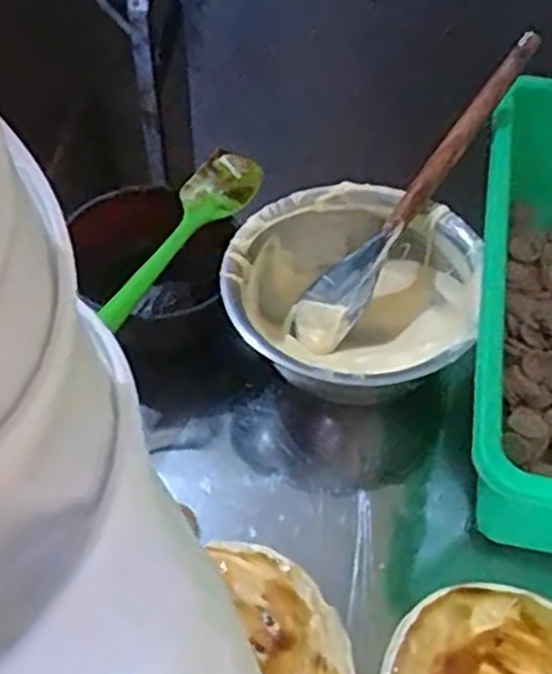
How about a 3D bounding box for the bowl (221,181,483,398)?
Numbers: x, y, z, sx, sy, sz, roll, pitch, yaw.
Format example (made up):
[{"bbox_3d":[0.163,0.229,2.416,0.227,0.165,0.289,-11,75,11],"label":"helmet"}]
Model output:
[{"bbox_3d":[0.052,-0.022,0.606,0.179,0.084,0.181,1,49,-1],"label":"bowl"}]

